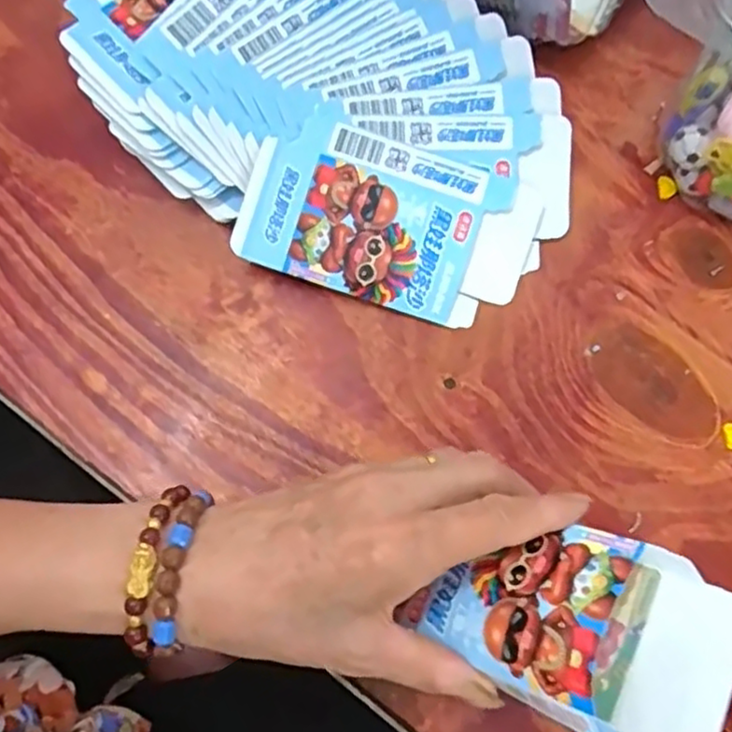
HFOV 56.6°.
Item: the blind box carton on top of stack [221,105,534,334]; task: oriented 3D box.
[{"bbox_3d":[0.013,-0.075,0.357,0.149,0.006,0.084,19,90,-4],"label":"blind box carton on top of stack"}]

